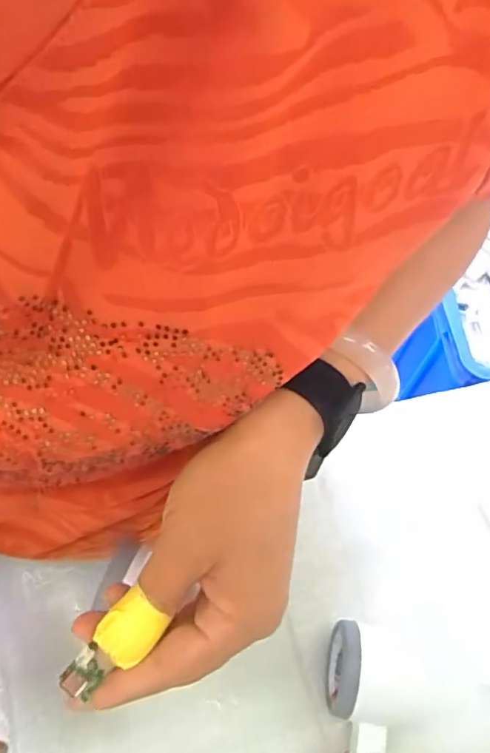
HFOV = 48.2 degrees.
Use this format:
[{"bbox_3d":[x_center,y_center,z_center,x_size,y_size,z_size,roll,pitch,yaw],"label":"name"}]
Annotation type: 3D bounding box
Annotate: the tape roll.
[{"bbox_3d":[0.064,0.196,0.368,0.012,0.064,0.055,11,62,1],"label":"tape roll"}]

